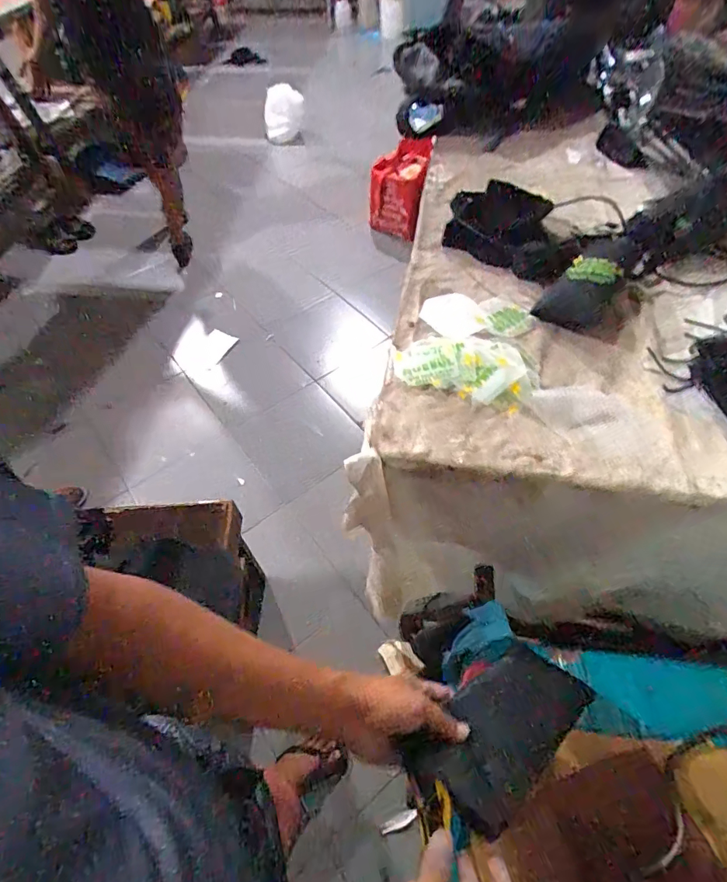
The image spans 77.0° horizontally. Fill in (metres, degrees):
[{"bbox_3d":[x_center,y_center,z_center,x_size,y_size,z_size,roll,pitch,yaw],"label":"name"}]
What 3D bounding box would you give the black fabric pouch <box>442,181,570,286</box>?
[{"bbox_3d":[0.254,-0.373,0.784,0.231,0.044,0.181,34,63,22],"label":"black fabric pouch"}]

